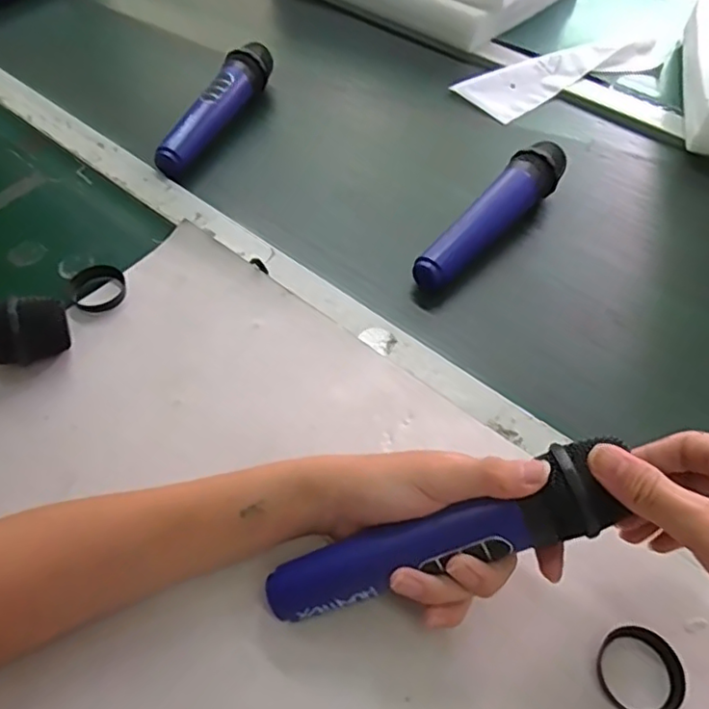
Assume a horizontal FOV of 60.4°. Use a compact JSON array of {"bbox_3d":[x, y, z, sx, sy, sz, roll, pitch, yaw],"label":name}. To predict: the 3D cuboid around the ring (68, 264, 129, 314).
[{"bbox_3d":[-0.206,-0.055,0.489,0.049,0.007,0.041,34,59,23],"label":"ring"}]

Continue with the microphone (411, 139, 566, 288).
[{"bbox_3d":[0.123,-0.123,0.535,0.040,0.050,0.193,33,59,22],"label":"microphone"}]

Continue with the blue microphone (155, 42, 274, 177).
[{"bbox_3d":[-0.139,-0.257,0.622,0.037,0.048,0.194,16,54,11],"label":"blue microphone"}]

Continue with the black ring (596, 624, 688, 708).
[{"bbox_3d":[0.154,0.170,0.326,0.043,0.013,0.043,0,52,-1],"label":"black ring"}]

